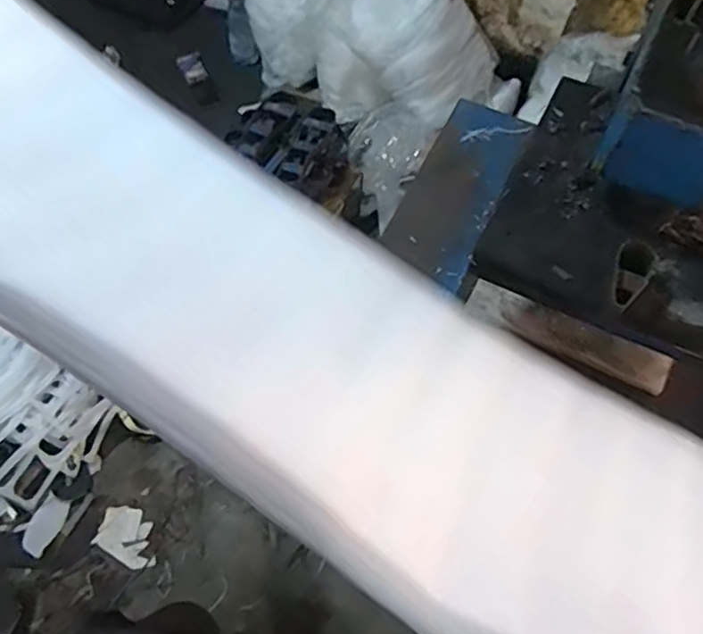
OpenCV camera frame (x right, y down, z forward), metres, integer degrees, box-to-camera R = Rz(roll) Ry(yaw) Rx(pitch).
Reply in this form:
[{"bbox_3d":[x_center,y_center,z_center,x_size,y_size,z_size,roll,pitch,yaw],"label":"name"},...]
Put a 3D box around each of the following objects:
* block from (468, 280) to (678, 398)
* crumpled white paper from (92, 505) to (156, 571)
[{"bbox_3d":[0.241,0.019,0.704,0.224,0.027,0.038,25,64,11],"label":"block"},{"bbox_3d":[-0.465,0.463,1.328,0.135,0.025,0.099,28,64,12],"label":"crumpled white paper"}]

